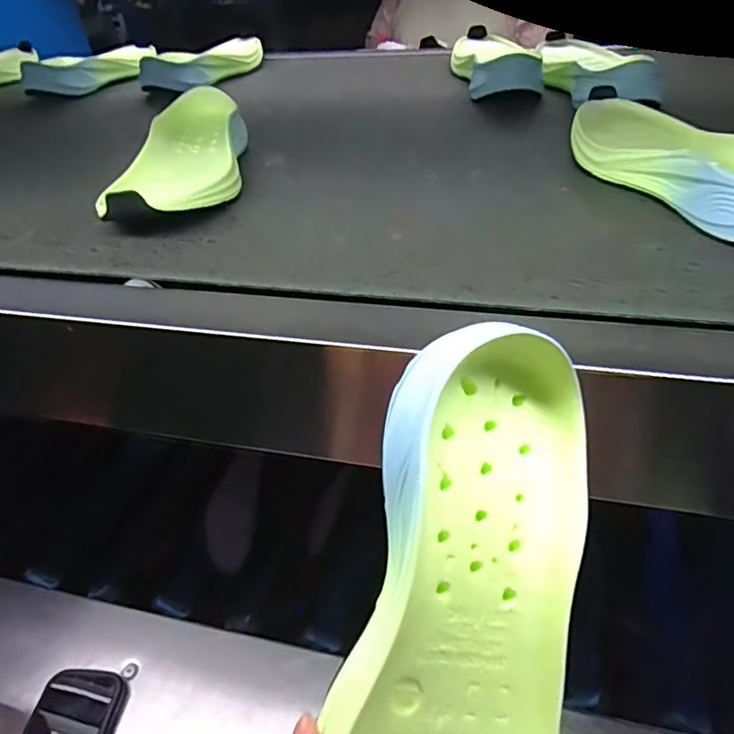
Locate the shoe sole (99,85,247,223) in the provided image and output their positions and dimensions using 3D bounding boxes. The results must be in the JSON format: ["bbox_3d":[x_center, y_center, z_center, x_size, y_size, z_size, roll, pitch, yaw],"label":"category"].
[{"bbox_3d":[-0.154,-0.187,0.500,0.097,0.048,0.243,-9,40,-2],"label":"shoe sole"}]

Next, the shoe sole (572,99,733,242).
[{"bbox_3d":[0.238,-0.160,0.421,0.093,0.048,0.258,-17,41,-11],"label":"shoe sole"}]

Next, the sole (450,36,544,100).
[{"bbox_3d":[0.158,-0.394,0.725,0.077,0.050,0.249,-5,40,3],"label":"sole"}]

